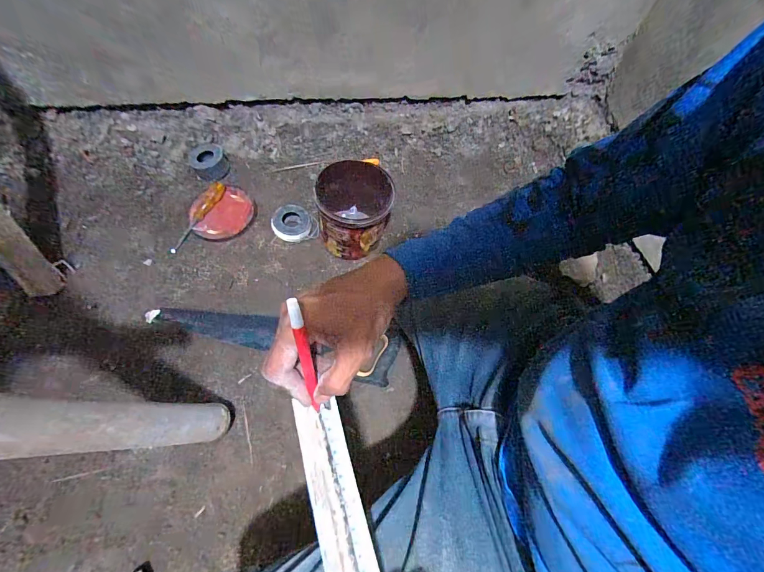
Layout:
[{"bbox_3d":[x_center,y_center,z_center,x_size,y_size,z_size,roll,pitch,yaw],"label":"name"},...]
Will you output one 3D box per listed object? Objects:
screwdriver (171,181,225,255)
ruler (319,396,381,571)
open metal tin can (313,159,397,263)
[{"bbox_3d":[-0.426,-0.161,0.843,0.029,0.025,0.192,30,81,13],"label":"screwdriver"},{"bbox_3d":[-0.026,0.182,0.310,0.019,0.008,0.167,-14,65,-12],"label":"ruler"},{"bbox_3d":[-0.062,-0.158,0.799,0.162,0.153,0.150,0,60,-3],"label":"open metal tin can"}]

